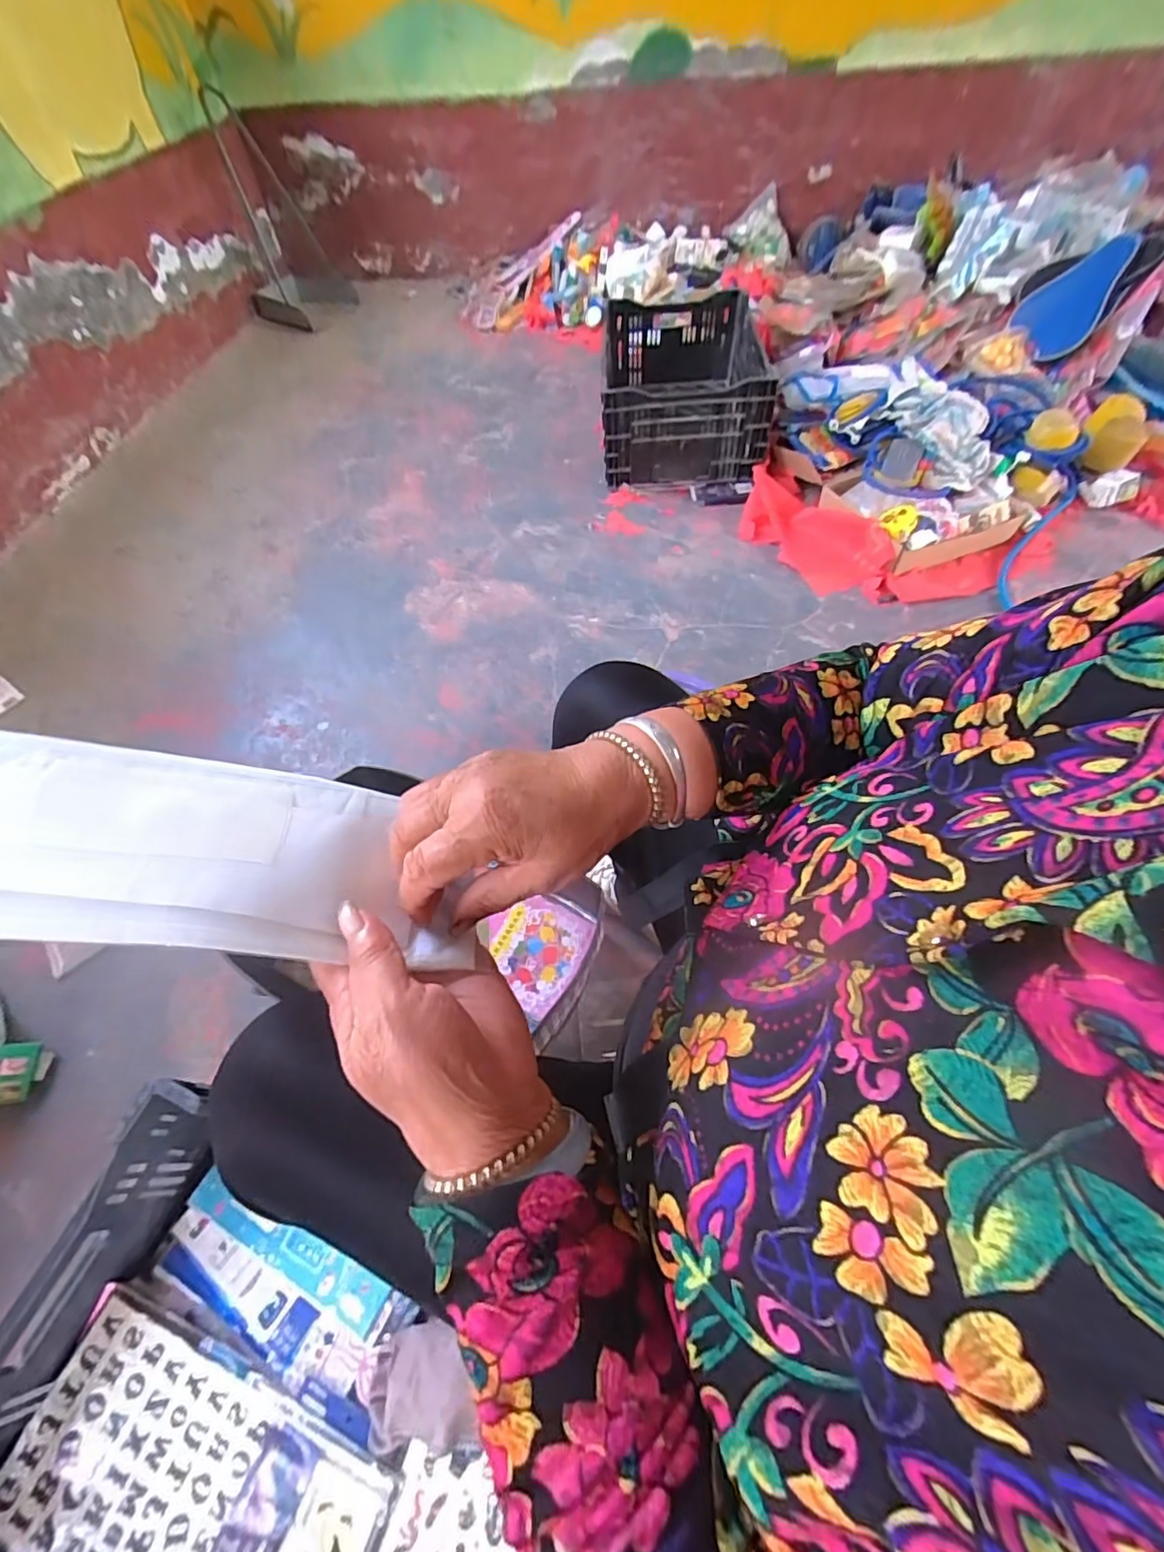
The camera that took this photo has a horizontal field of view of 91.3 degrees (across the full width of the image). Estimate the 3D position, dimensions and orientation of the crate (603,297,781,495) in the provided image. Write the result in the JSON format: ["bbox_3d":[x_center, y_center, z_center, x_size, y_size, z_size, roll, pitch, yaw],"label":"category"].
[{"bbox_3d":[0.262,-1.034,1.522,0.399,0.236,0.649,1,60,3],"label":"crate"}]

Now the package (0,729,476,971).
[{"bbox_3d":[-0.194,0.030,0.254,0.279,0.026,0.106,12,54,-17],"label":"package"}]

